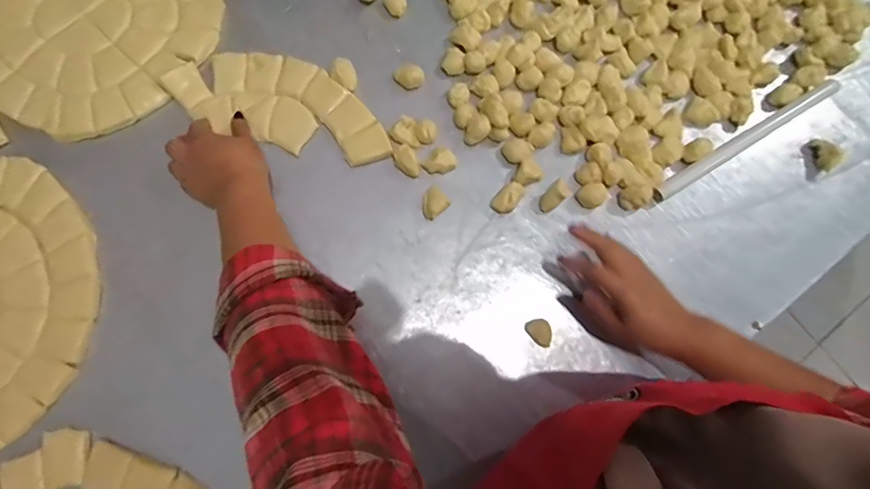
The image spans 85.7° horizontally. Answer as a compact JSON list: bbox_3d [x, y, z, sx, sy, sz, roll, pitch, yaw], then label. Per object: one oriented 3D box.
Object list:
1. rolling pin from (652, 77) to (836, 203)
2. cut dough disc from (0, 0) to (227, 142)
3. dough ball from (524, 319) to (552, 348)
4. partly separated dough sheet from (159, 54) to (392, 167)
[{"bbox_3d":[0.376,-0.127,0.564,0.265,0.021,0.018,-31,80,-8],"label":"rolling pin"},{"bbox_3d":[-0.427,-0.283,0.582,0.290,0.013,0.291,0,77,-2],"label":"cut dough disc"},{"bbox_3d":[0.119,0.098,0.526,0.023,0.010,0.034,-38,81,-9],"label":"dough ball"},{"bbox_3d":[-0.185,-0.174,0.573,0.271,0.009,0.106,18,77,0],"label":"partly separated dough sheet"}]

